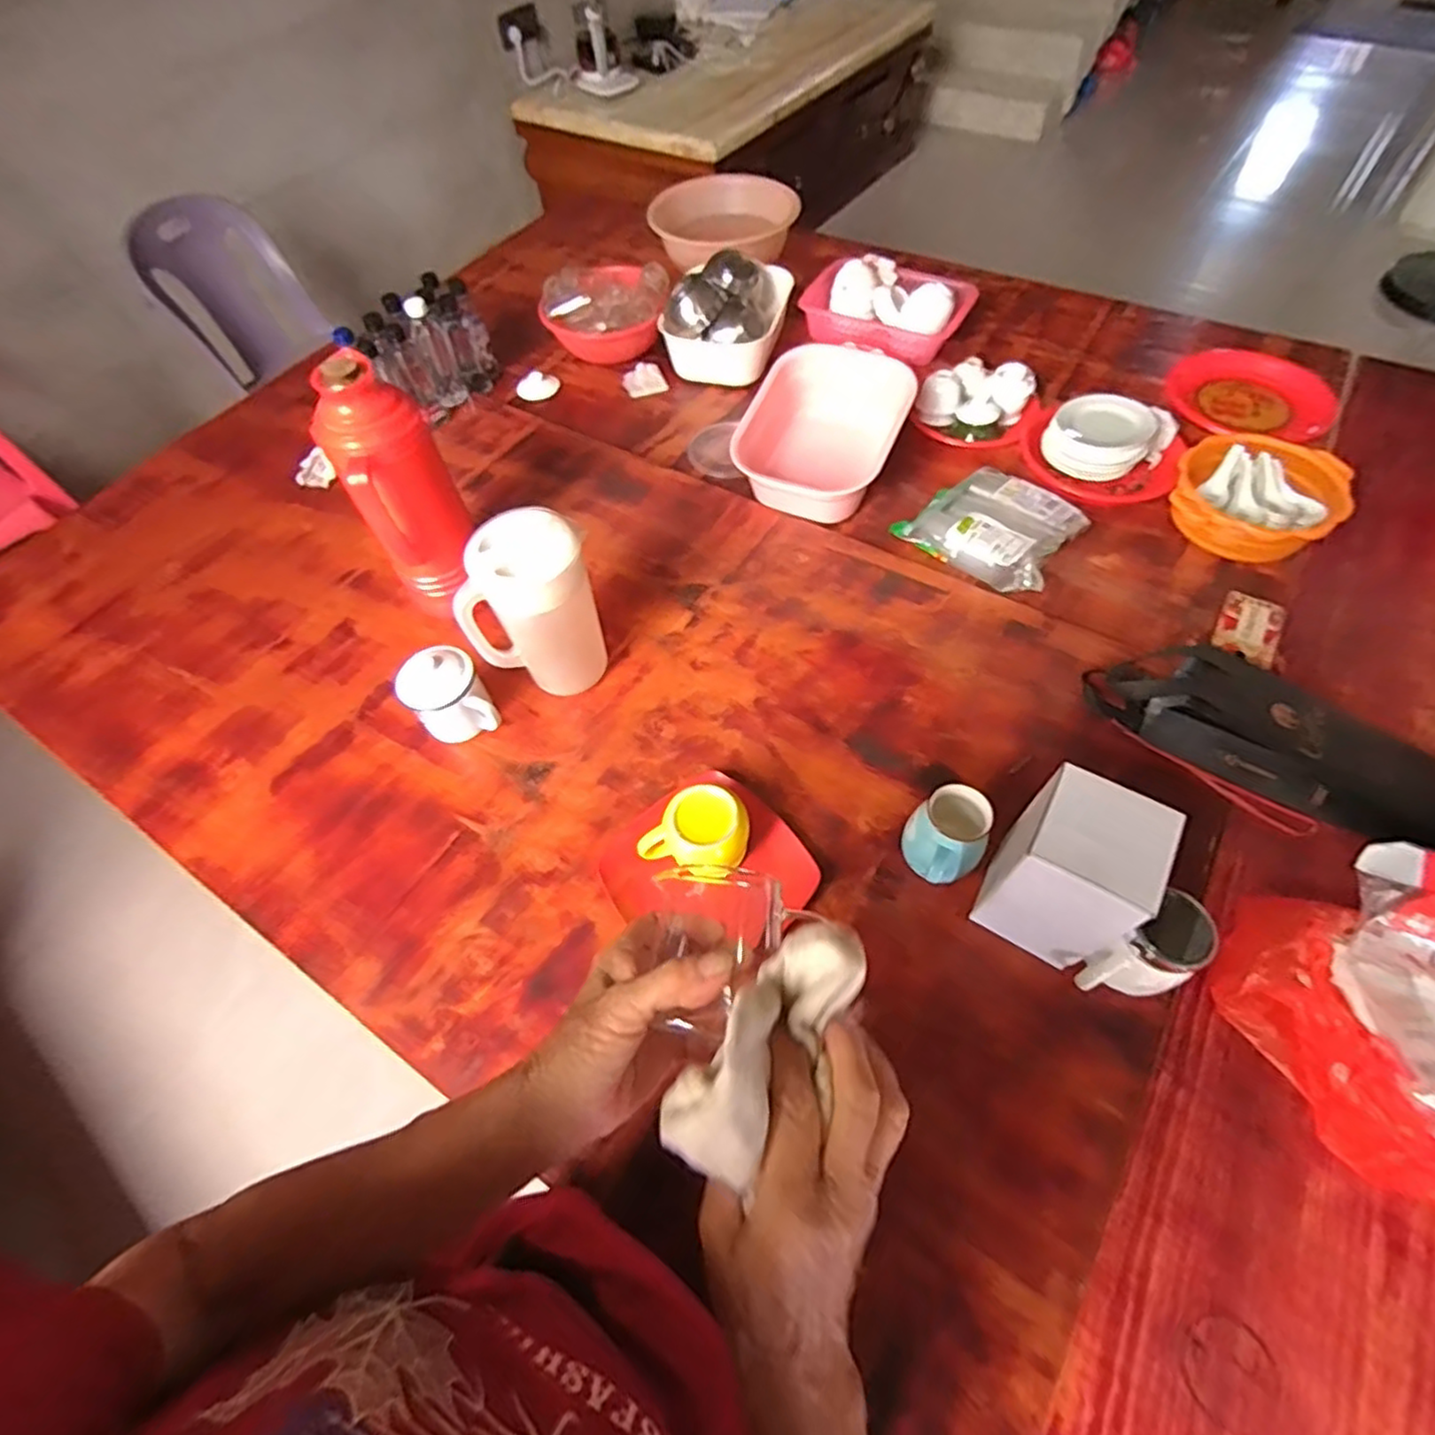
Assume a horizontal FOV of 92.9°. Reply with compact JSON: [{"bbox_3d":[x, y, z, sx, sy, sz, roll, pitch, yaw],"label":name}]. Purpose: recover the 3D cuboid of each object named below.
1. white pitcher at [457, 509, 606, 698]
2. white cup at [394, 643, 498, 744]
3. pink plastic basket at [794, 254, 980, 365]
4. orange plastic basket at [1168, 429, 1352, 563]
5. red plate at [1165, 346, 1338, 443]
[{"bbox_3d":[-0.226,-0.128,0.863,0.151,0.243,0.105,-8,58,-1],"label":"white pitcher"},{"bbox_3d":[-0.349,-0.024,0.886,0.091,0.111,0.084,-2,56,3],"label":"white cup"},{"bbox_3d":[0.340,-0.828,1.374,0.316,0.096,0.197,31,65,21],"label":"pink plastic basket"},{"bbox_3d":[0.808,-0.332,1.031,0.221,0.084,0.198,25,63,18],"label":"orange plastic basket"},{"bbox_3d":[0.920,-0.559,1.181,0.254,0.031,0.246,-2,58,3],"label":"red plate"}]

